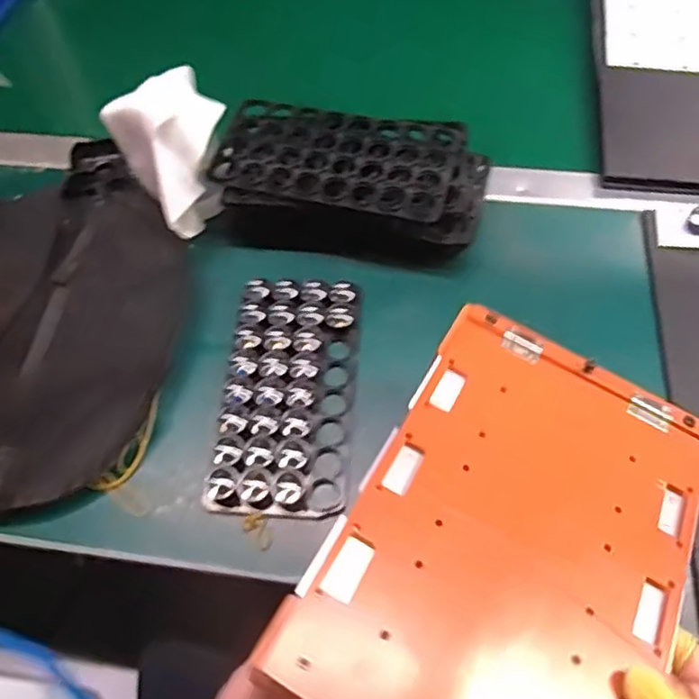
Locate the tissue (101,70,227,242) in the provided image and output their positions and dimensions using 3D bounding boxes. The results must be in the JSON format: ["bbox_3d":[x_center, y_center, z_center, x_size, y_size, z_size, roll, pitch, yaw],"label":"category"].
[{"bbox_3d":[-0.138,-0.163,0.522,0.085,0.101,0.090,-33,64,-13],"label":"tissue"}]

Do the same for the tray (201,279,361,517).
[{"bbox_3d":[-0.044,0.031,0.472,0.096,0.026,0.184,2,62,5],"label":"tray"}]

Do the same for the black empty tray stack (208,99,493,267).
[{"bbox_3d":[-0.006,-0.141,0.533,0.217,0.053,0.123,11,63,10],"label":"black empty tray stack"}]

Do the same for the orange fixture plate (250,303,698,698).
[{"bbox_3d":[0.088,0.091,0.314,0.162,0.005,0.244,29,54,11],"label":"orange fixture plate"}]

